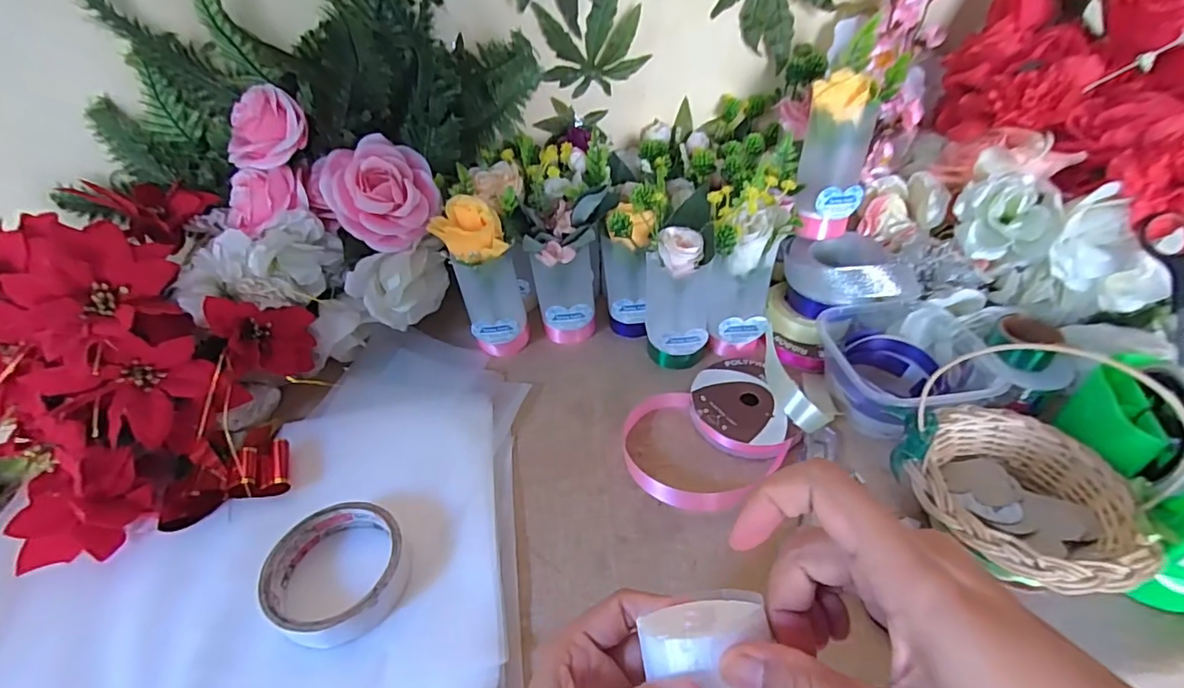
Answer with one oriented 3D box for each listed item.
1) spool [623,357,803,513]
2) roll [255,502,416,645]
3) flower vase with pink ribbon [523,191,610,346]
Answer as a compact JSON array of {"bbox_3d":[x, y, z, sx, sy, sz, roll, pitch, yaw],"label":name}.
[{"bbox_3d":[0.096,0.070,0.433,0.145,0.031,0.113,-19,45,-20],"label":"spool"},{"bbox_3d":[-0.167,0.146,0.348,0.084,0.022,0.092,0,42,0],"label":"roll"},{"bbox_3d":[-0.024,-0.065,0.503,0.065,0.141,0.059,7,42,8],"label":"flower vase with pink ribbon"}]

